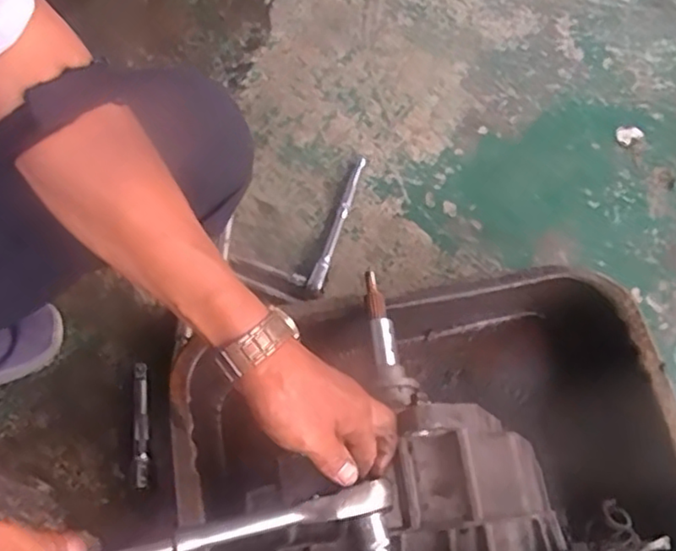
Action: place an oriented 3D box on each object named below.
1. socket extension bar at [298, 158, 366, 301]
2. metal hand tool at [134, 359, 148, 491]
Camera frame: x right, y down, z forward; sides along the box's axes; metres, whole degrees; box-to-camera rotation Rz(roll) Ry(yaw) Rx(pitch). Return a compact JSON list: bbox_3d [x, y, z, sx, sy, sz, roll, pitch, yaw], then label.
[{"bbox_3d":[0.000,-0.055,0.754,0.021,0.027,0.204,17,66,7],"label":"socket extension bar"},{"bbox_3d":[-0.197,0.148,0.654,0.012,0.017,0.125,-7,65,-4],"label":"metal hand tool"}]

